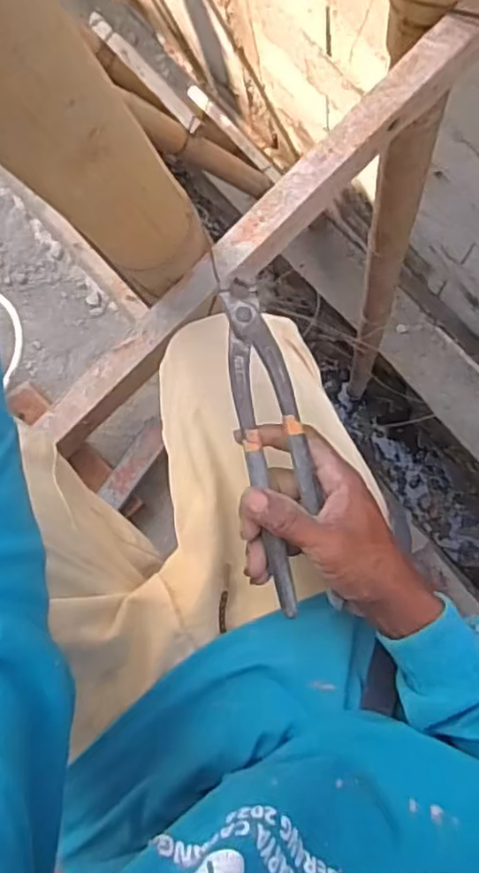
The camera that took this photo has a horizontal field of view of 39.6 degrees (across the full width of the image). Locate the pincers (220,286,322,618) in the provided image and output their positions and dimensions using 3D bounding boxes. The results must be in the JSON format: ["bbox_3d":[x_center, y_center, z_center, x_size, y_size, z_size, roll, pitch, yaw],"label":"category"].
[{"bbox_3d":[0.023,0.007,0.428,0.039,0.011,0.209,-12,87,8],"label":"pincers"}]

